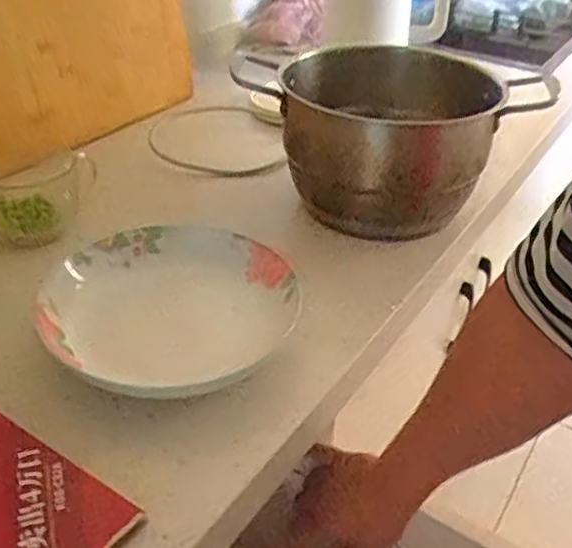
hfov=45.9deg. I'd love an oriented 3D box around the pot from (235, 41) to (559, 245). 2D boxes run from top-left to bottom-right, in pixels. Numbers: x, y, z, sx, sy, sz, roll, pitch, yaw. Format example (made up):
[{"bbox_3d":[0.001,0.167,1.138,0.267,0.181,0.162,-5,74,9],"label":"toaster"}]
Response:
[{"bbox_3d":[0.106,-0.134,0.714,0.219,0.140,0.260,-28,43,-36],"label":"pot"}]

